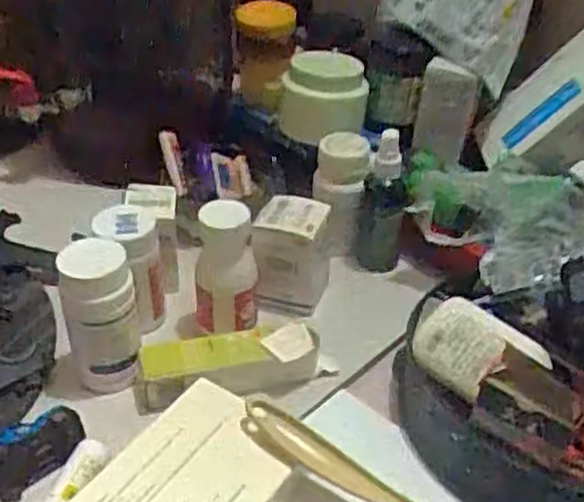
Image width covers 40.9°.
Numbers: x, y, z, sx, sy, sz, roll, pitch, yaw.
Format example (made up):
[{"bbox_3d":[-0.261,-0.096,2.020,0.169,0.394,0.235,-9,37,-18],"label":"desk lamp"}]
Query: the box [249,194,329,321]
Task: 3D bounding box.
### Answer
[{"bbox_3d":[0.000,0.008,0.653,0.059,0.086,0.070,4,37,2],"label":"box"}]

